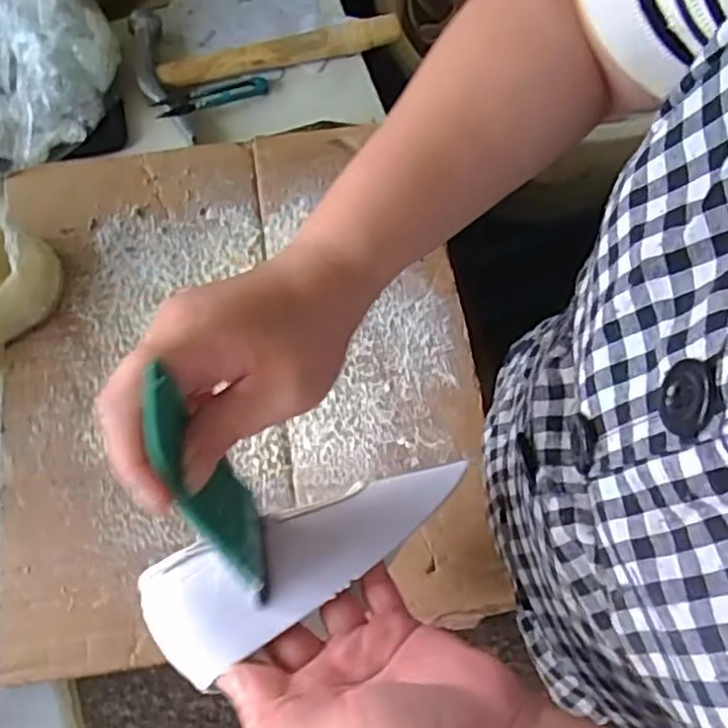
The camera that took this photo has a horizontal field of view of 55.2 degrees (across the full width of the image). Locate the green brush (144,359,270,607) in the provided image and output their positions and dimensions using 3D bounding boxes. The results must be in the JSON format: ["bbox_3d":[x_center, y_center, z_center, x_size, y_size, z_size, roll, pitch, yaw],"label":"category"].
[{"bbox_3d":[-0.065,0.052,0.292,0.023,0.130,0.028,-27,39,-10],"label":"green brush"}]

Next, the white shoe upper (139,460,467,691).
[{"bbox_3d":[-0.022,0.091,0.349,0.171,0.030,0.056,-24,74,-19],"label":"white shoe upper"}]

